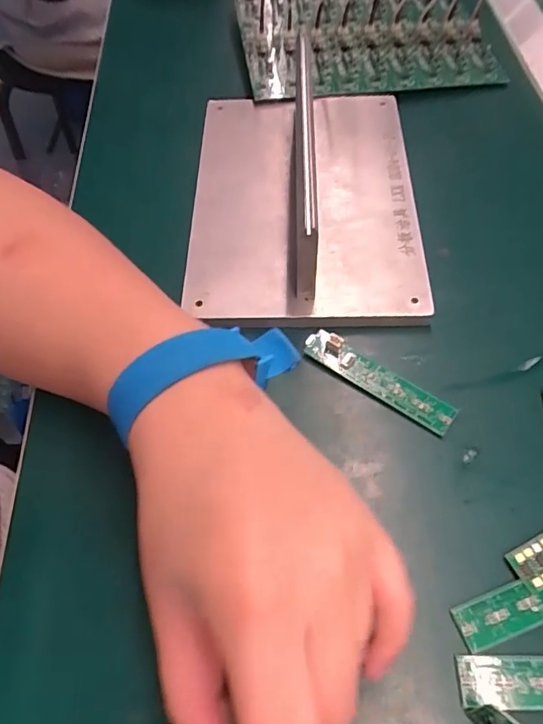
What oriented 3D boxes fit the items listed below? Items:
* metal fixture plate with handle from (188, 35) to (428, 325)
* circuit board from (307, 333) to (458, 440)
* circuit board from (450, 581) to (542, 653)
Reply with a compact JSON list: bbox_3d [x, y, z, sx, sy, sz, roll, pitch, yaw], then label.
[{"bbox_3d":[0.018,-0.123,0.303,0.136,0.079,0.199,-1,59,1],"label":"metal fixture plate with handle"},{"bbox_3d":[0.055,0.008,0.265,0.083,0.009,0.016,32,65,18],"label":"circuit board"},{"bbox_3d":[0.112,0.096,0.209,0.074,0.006,0.016,-19,62,-5],"label":"circuit board"}]

